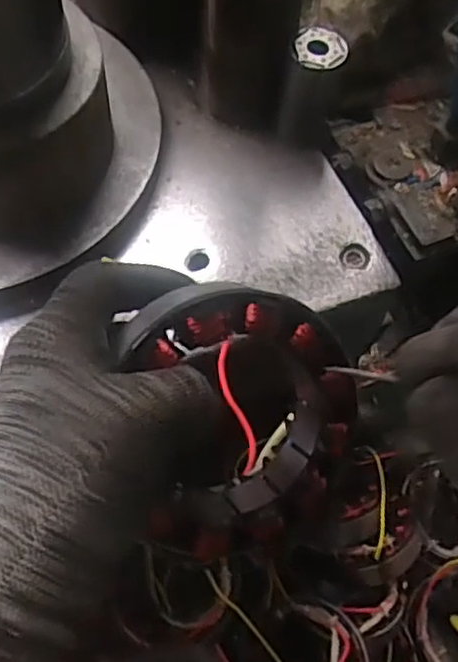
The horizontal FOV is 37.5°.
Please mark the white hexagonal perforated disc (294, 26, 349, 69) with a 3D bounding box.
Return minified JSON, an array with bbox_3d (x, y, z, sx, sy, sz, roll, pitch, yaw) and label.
[{"bbox_3d":[0.060,-0.183,0.437,0.035,0.004,0.033,-2,69,-6],"label":"white hexagonal perforated disc"}]

